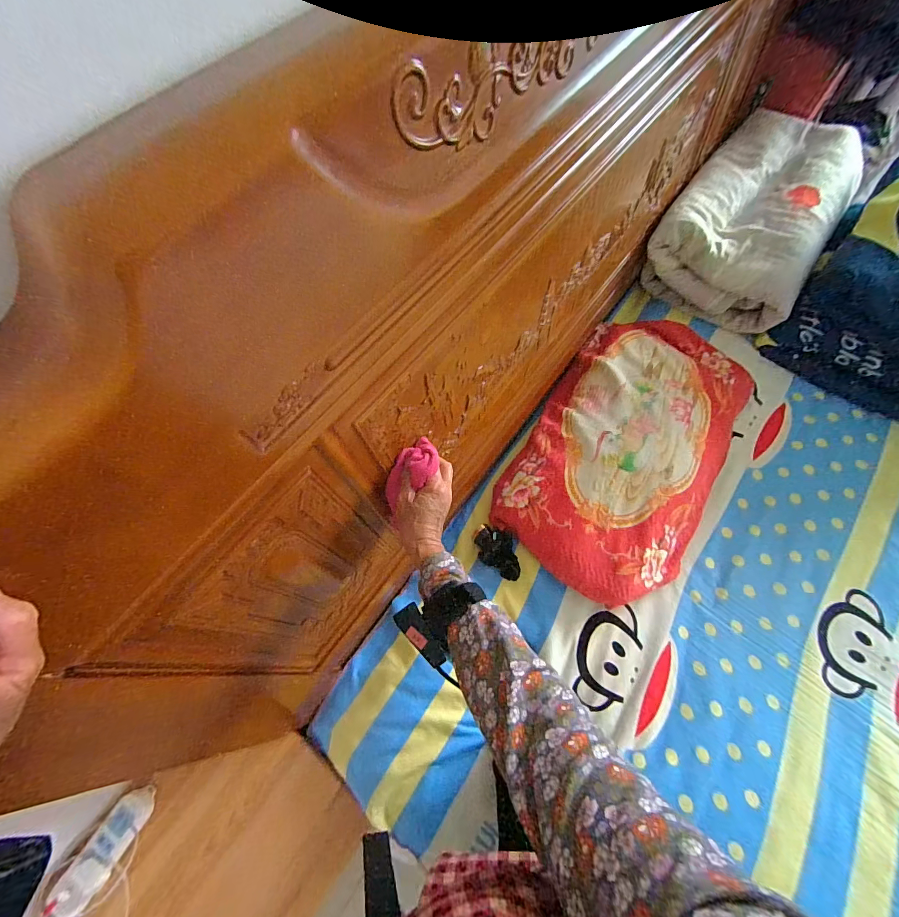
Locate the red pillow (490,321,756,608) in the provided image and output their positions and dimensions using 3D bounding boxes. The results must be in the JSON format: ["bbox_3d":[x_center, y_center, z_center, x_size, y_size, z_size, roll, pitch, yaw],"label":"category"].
[{"bbox_3d":[0.392,-0.047,0.821,0.365,0.086,0.658,30,70,15],"label":"red pillow"}]

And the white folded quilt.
[{"bbox_3d":[0.759,-0.605,0.990,0.335,0.178,0.548,31,71,16],"label":"white folded quilt"}]

